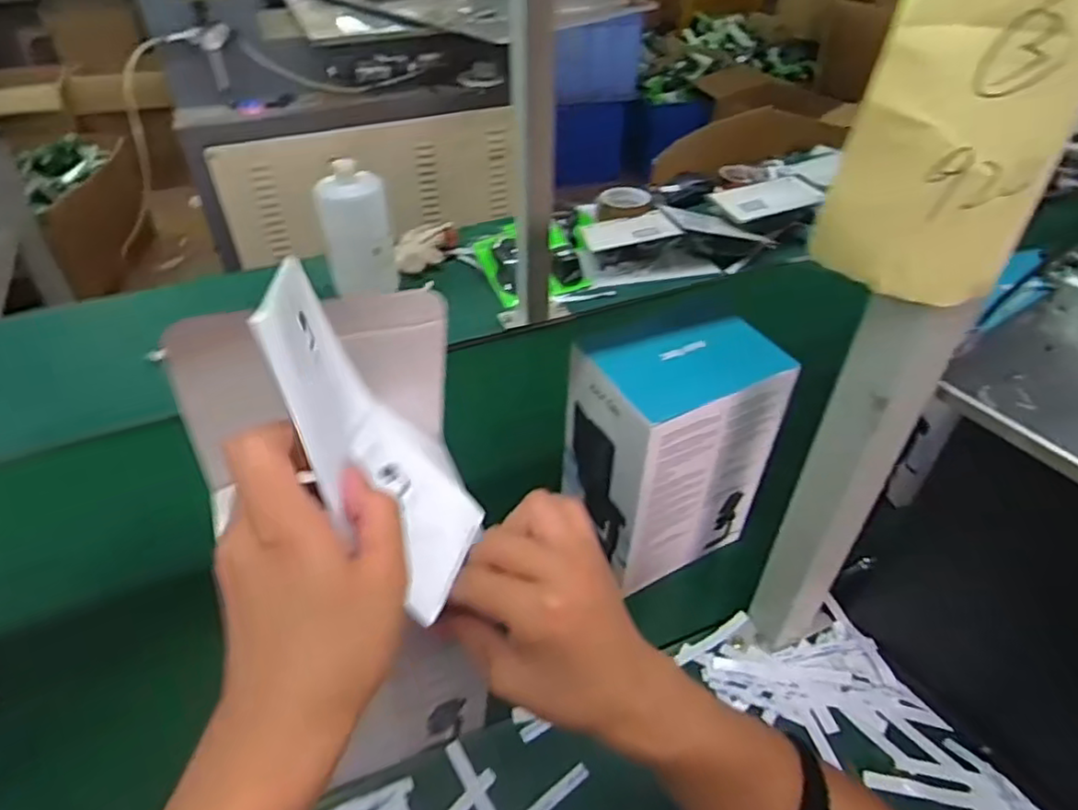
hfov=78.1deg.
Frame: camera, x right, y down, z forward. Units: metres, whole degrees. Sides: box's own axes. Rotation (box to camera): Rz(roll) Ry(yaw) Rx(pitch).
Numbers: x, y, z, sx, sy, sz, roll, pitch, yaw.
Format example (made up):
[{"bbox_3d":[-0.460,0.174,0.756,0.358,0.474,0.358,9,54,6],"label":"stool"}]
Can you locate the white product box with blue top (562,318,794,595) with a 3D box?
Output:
[{"bbox_3d":[0.118,0.040,0.605,0.152,0.209,0.111,-20,46,-21],"label":"white product box with blue top"}]

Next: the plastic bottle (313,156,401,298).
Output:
[{"bbox_3d":[-0.258,-0.243,0.950,0.094,0.173,0.081,-9,43,-10],"label":"plastic bottle"}]

